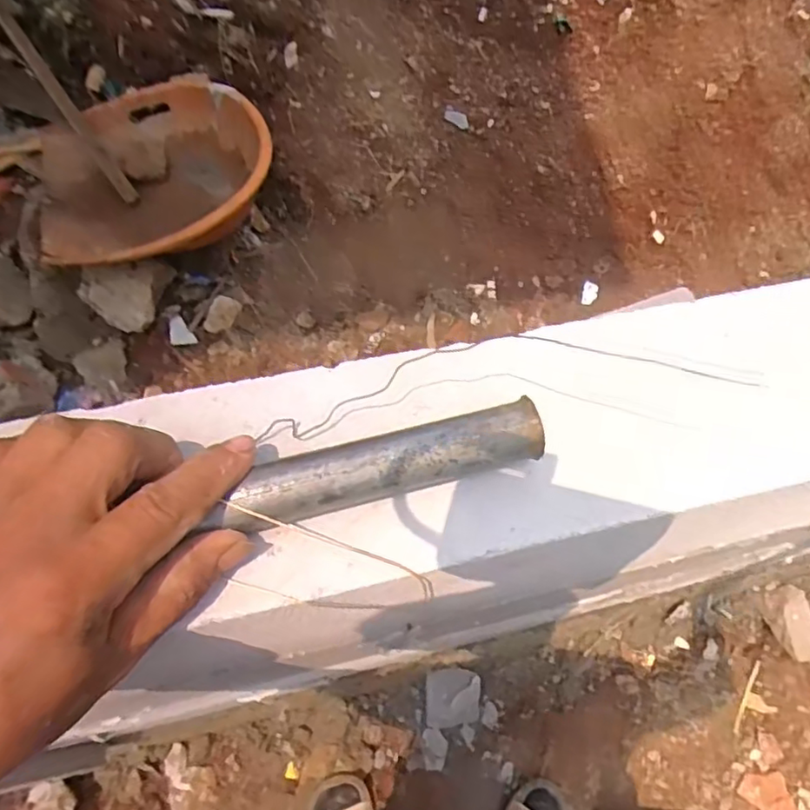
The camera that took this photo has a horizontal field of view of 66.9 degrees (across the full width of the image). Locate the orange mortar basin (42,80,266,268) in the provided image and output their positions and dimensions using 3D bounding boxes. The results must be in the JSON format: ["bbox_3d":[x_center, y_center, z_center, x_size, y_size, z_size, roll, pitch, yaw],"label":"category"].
[{"bbox_3d":[-0.491,-0.433,1.200,0.437,0.180,0.420,1,65,-3],"label":"orange mortar basin"}]

